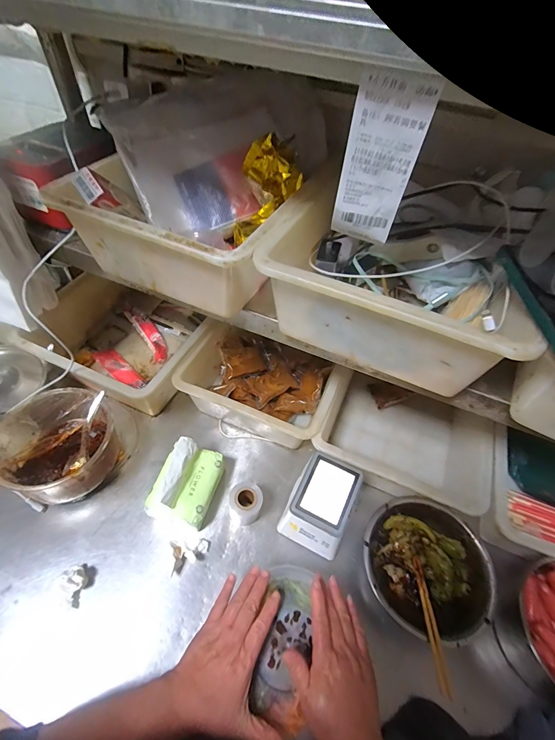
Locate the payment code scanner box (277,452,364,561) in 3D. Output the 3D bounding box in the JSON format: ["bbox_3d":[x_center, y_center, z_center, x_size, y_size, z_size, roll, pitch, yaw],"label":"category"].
[{"bbox_3d":[0.070,0.217,0.541,0.097,0.111,0.114,26,54,15],"label":"payment code scanner box"}]

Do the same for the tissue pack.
[{"bbox_3d":[-0.150,0.191,0.544,0.093,0.104,0.141,15,52,7],"label":"tissue pack"}]

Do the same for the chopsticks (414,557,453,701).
[{"bbox_3d":[0.202,0.330,0.453,0.011,0.014,0.168,12,24,5],"label":"chopsticks"}]

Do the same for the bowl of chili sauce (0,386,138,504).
[{"bbox_3d":[-0.352,0.129,0.584,0.193,0.104,0.170,-23,57,-21],"label":"bowl of chili sauce"}]

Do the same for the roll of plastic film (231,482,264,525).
[{"bbox_3d":[-0.051,0.218,0.552,0.049,0.067,0.046,2,51,-3],"label":"roll of plastic film"}]

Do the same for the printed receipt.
[{"bbox_3d":[0.082,-0.164,0.278,0.054,0.121,0.017,20,53,11],"label":"printed receipt"}]

